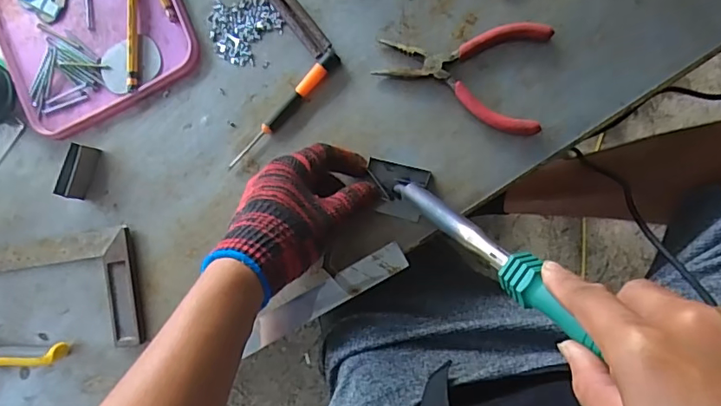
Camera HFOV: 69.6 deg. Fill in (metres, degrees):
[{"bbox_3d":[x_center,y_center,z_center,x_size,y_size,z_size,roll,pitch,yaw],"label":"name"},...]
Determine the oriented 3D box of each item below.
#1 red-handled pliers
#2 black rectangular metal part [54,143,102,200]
[{"bbox_3d":[0.087,-0.113,0.454,0.144,0.013,0.092,8,88,9],"label":"red-handled pliers"},{"bbox_3d":[-0.268,-0.029,0.496,0.015,0.030,0.051,22,91,9],"label":"black rectangular metal part"}]

